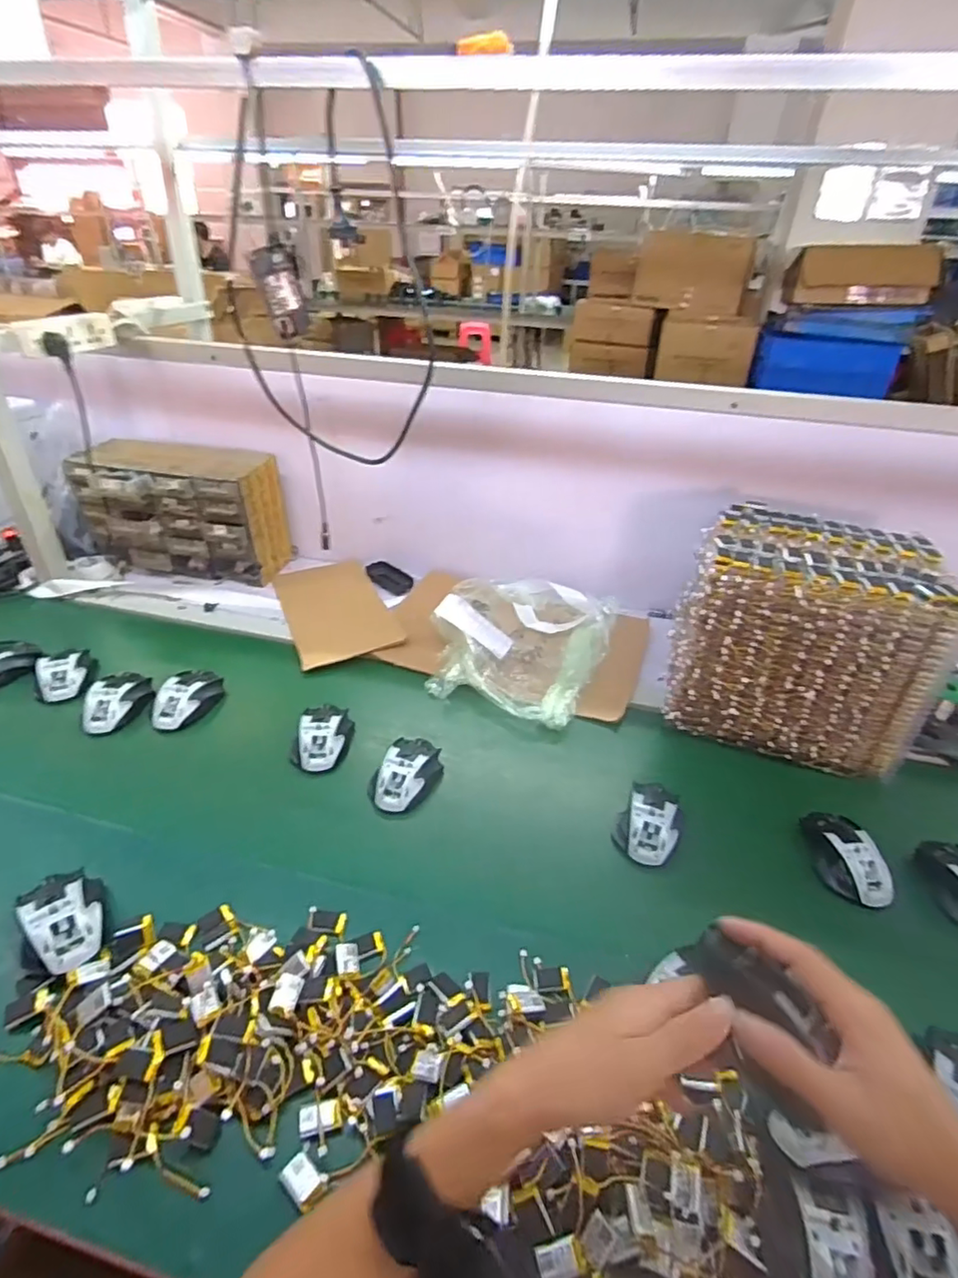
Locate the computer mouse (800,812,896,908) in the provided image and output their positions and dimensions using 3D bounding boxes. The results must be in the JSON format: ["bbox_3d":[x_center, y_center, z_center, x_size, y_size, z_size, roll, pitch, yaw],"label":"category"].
[{"bbox_3d":[0.411,0.237,0.677,0.065,0.034,0.115,-2,36,-6],"label":"computer mouse"}]

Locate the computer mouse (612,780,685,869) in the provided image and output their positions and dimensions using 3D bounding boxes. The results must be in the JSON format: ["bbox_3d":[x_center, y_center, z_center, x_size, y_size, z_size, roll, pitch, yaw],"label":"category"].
[{"bbox_3d":[0.203,0.212,0.712,0.069,0.032,0.110,17,39,20],"label":"computer mouse"}]

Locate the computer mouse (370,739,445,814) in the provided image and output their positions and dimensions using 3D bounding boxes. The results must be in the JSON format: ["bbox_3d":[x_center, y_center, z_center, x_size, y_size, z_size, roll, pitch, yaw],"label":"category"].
[{"bbox_3d":[-0.091,0.169,0.764,0.073,0.041,0.113,16,38,18],"label":"computer mouse"}]

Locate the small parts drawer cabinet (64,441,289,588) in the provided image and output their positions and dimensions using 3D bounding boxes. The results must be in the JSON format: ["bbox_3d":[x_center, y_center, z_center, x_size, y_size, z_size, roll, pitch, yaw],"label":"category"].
[{"bbox_3d":[-0.565,-0.237,1.147,0.351,0.209,0.165,4,36,2],"label":"small parts drawer cabinet"}]

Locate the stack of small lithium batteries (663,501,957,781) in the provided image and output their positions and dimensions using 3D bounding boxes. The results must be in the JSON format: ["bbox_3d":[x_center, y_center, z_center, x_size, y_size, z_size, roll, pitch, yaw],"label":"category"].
[{"bbox_3d":[0.438,-0.015,0.849,0.308,0.251,0.254,13,37,15],"label":"stack of small lithium batteries"}]

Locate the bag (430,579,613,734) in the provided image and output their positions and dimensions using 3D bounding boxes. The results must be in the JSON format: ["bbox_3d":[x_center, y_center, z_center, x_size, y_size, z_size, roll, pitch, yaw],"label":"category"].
[{"bbox_3d":[0.067,-0.026,1.003,0.288,0.076,0.367,14,38,16],"label":"bag"}]

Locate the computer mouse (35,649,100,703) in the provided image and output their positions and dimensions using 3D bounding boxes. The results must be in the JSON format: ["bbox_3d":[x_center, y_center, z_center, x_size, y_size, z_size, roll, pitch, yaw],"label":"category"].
[{"bbox_3d":[-0.614,0.050,0.894,0.076,0.037,0.097,-14,39,-21],"label":"computer mouse"}]

